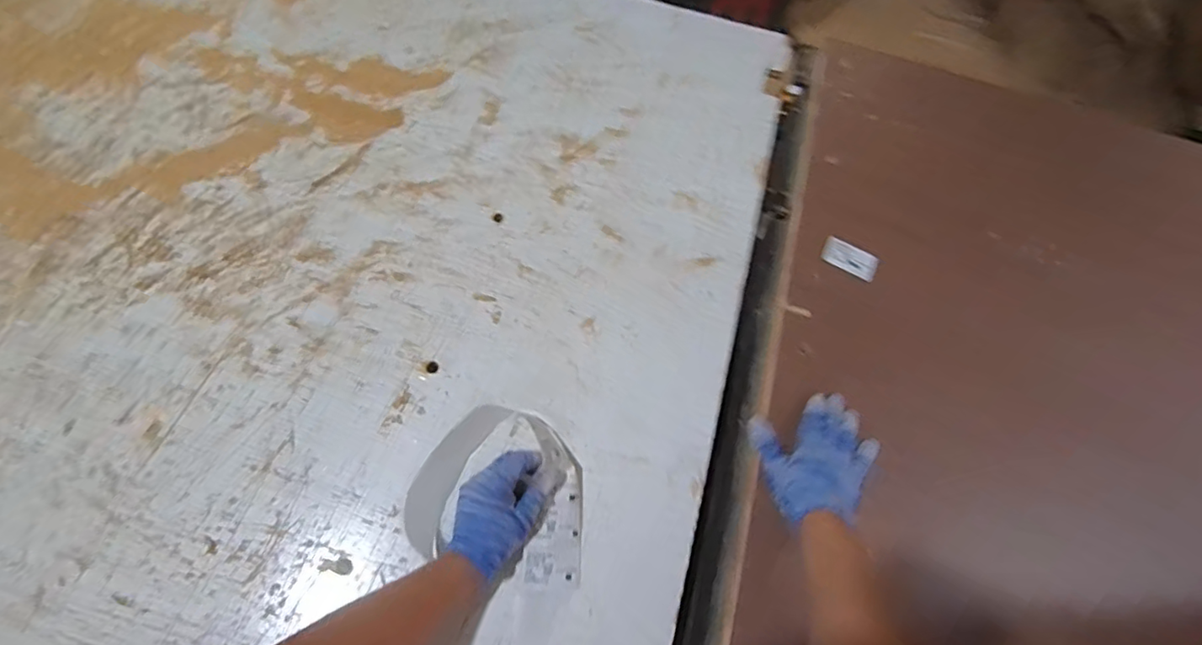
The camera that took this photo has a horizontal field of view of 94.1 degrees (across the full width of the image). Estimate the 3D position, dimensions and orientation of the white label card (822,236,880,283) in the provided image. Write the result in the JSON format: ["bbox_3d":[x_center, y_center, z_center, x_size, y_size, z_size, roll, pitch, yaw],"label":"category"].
[{"bbox_3d":[0.311,-0.079,0.699,0.067,0.007,0.036,29,82,14],"label":"white label card"}]

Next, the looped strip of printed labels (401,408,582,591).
[{"bbox_3d":[-0.098,0.169,0.577,0.180,0.065,0.164,13,65,3],"label":"looped strip of printed labels"}]

